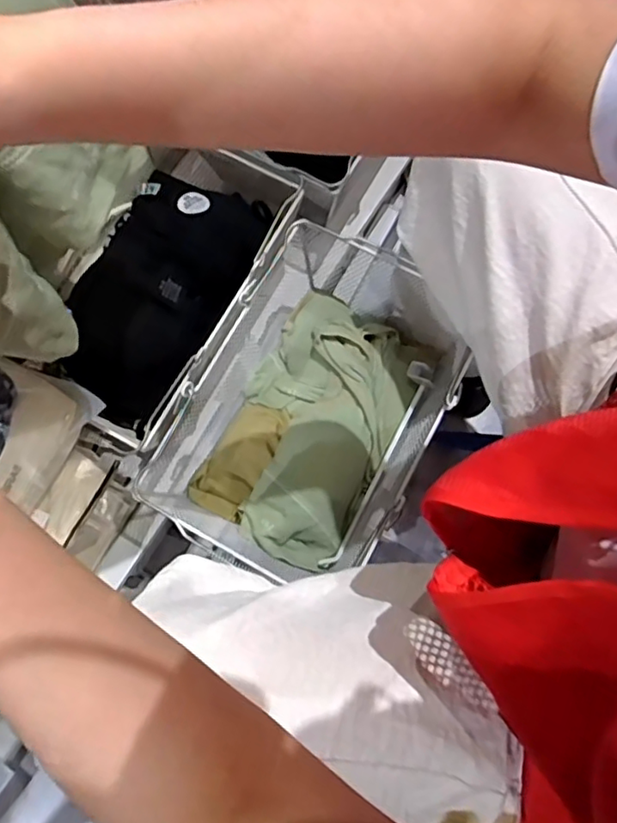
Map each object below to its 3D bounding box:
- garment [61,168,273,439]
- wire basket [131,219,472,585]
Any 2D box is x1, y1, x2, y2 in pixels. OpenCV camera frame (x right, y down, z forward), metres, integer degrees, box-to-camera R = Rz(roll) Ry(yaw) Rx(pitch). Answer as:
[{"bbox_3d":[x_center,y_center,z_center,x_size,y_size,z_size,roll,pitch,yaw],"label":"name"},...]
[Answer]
[{"bbox_3d":[-0.175,-0.141,0.689,0.135,0.087,0.294,31,79,8],"label":"garment"},{"bbox_3d":[0.004,-0.016,0.703,0.277,0.171,0.402,26,78,7],"label":"wire basket"}]

